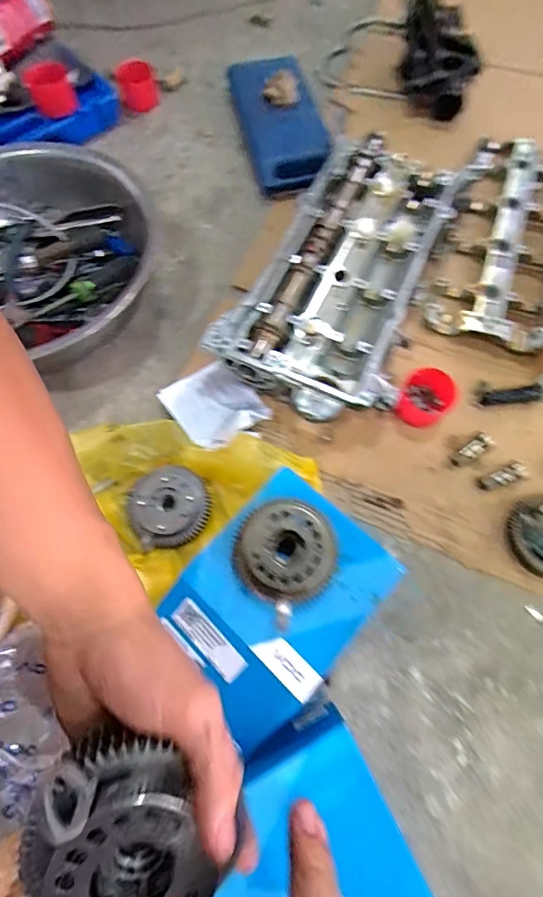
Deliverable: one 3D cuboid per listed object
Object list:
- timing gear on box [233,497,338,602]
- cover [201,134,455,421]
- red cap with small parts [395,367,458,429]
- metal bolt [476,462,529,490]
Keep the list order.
[{"bbox_3d":[0.011,0.091,0.382,0.087,0.025,0.089,0,70,0],"label":"timing gear on box"},{"bbox_3d":[0.111,-0.240,0.586,0.226,0.072,0.457,25,72,9],"label":"cover"},{"bbox_3d":[0.196,-0.064,0.538,0.063,0.048,0.059,0,70,0],"label":"red cap with small parts"},{"bbox_3d":[0.287,0.034,0.520,0.064,0.012,0.019,-18,71,-6],"label":"metal bolt"}]

